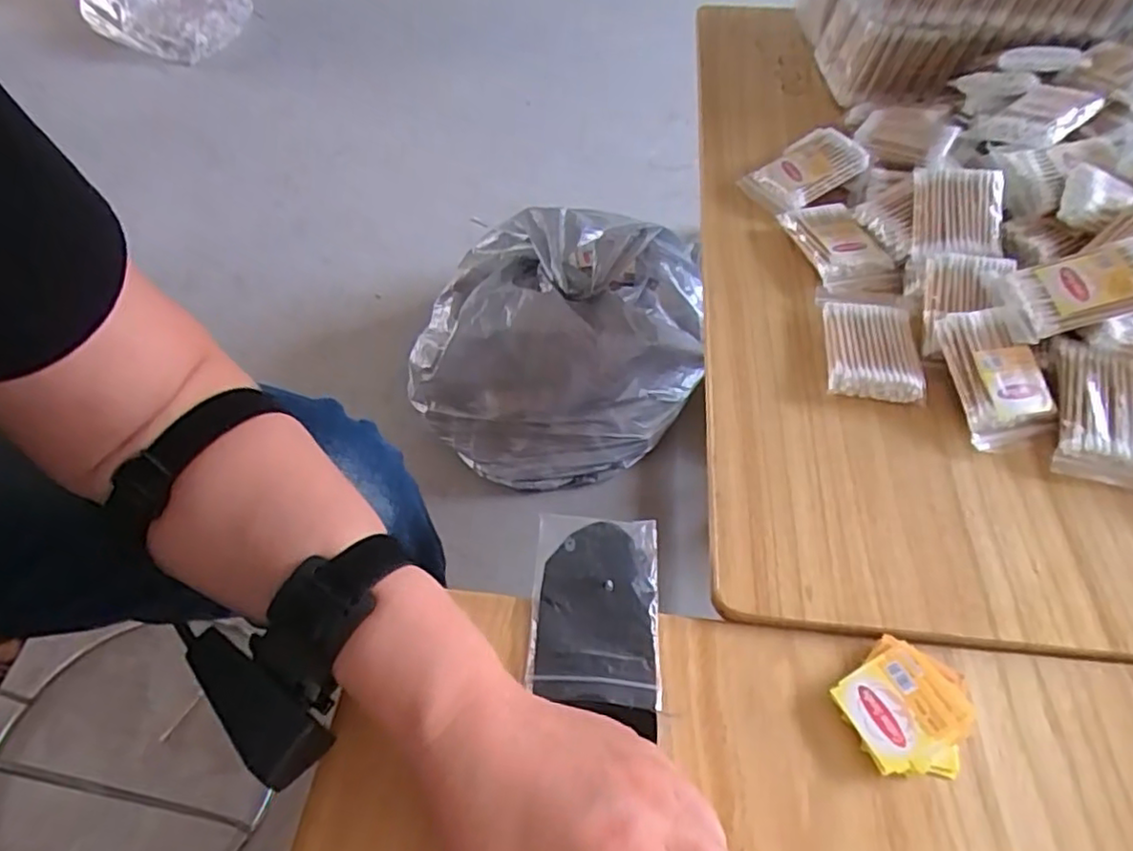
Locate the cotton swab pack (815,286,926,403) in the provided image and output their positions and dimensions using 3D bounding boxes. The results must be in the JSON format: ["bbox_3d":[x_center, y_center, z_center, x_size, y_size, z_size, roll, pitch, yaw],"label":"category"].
[{"bbox_3d":[0.204,-0.060,0.439,0.062,0.019,0.095,8,54,7],"label":"cotton swab pack"}]

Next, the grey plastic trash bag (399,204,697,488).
[{"bbox_3d":[-0.014,-0.124,0.977,0.444,0.236,0.365,10,55,9],"label":"grey plastic trash bag"}]

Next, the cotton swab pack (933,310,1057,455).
[{"bbox_3d":[0.266,-0.030,0.403,0.054,0.012,0.089,-9,73,1],"label":"cotton swab pack"}]

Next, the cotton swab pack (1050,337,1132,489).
[{"bbox_3d":[0.325,-0.005,0.389,0.063,0.020,0.085,13,72,10],"label":"cotton swab pack"}]

